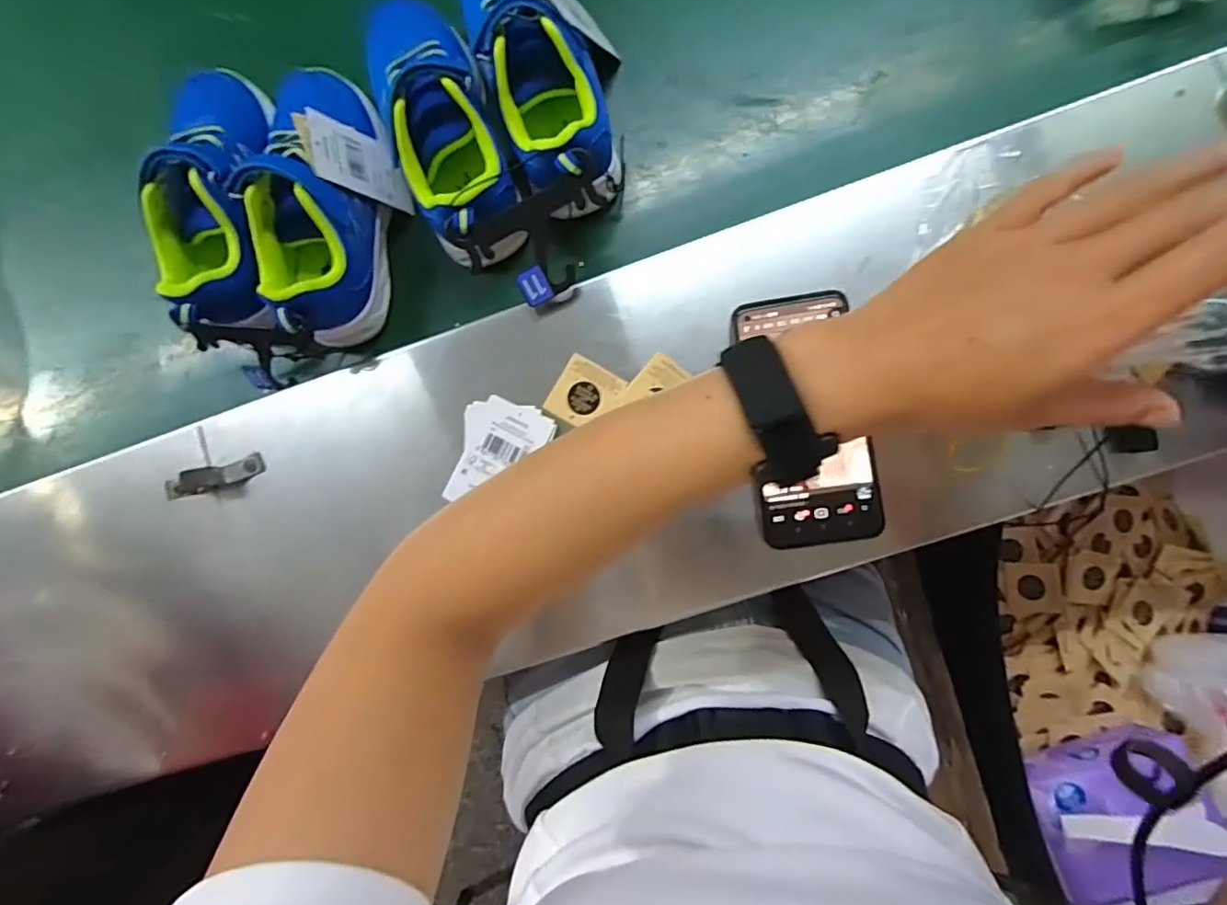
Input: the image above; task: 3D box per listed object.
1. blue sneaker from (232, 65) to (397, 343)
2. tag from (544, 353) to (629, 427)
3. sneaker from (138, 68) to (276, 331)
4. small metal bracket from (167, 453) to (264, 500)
[{"bbox_3d":[-0.205,-0.175,0.385,0.068,0.072,0.191,4,88,4],"label":"blue sneaker"},{"bbox_3d":[-0.020,-0.039,0.378,0.043,0.004,0.044,32,97,9],"label":"tag"},{"bbox_3d":[-0.277,-0.183,0.401,0.064,0.089,0.186,5,88,4],"label":"sneaker"},{"bbox_3d":[-0.292,0.018,0.395,0.071,0.019,0.018,-16,86,3],"label":"small metal bracket"}]

